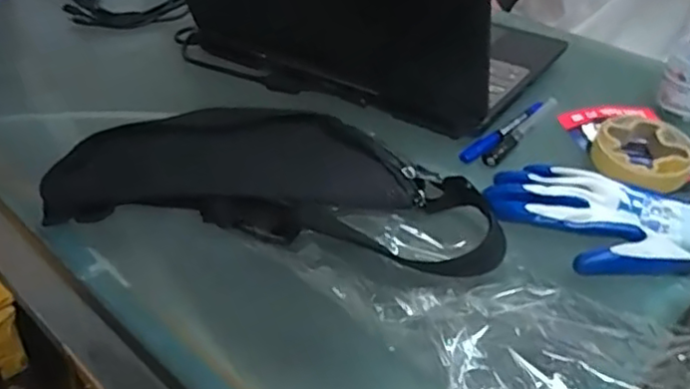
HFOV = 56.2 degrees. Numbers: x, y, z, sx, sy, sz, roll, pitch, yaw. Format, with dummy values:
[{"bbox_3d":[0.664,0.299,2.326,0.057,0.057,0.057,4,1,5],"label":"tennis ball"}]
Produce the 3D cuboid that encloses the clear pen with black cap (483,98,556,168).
[{"bbox_3d":[0.171,-0.061,0.612,0.013,0.015,0.141,26,44,29],"label":"clear pen with black cap"}]

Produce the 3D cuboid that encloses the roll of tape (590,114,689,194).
[{"bbox_3d":[0.254,-0.035,0.555,0.085,0.025,0.078,1,37,-1],"label":"roll of tape"}]

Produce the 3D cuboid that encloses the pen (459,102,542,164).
[{"bbox_3d":[0.150,-0.057,0.605,0.016,0.013,0.127,30,46,32],"label":"pen"}]

